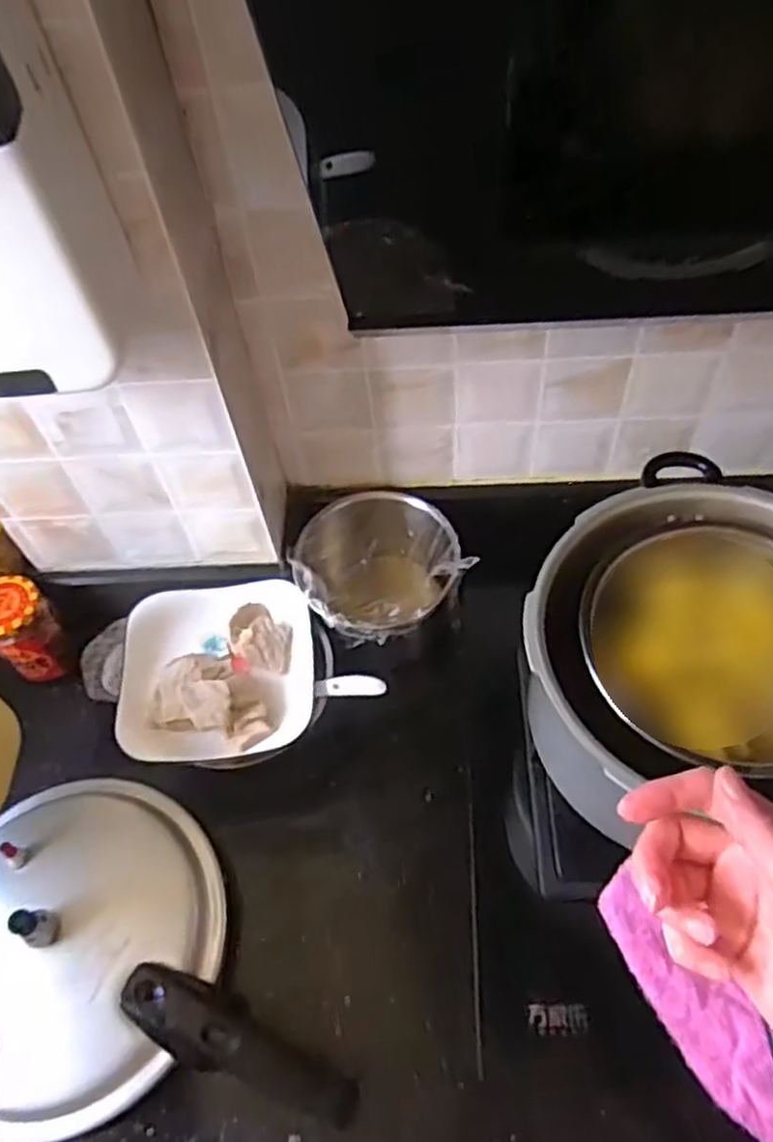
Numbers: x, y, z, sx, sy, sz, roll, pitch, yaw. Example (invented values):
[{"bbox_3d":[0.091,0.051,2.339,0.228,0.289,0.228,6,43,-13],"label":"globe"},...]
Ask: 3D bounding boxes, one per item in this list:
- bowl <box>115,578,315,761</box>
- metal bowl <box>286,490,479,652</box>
[{"bbox_3d":[-0.152,0.090,0.694,0.167,0.062,0.163,-6,56,1],"label":"bowl"},{"bbox_3d":[-0.002,0.018,0.763,0.156,0.122,0.150,-2,56,3],"label":"metal bowl"}]

